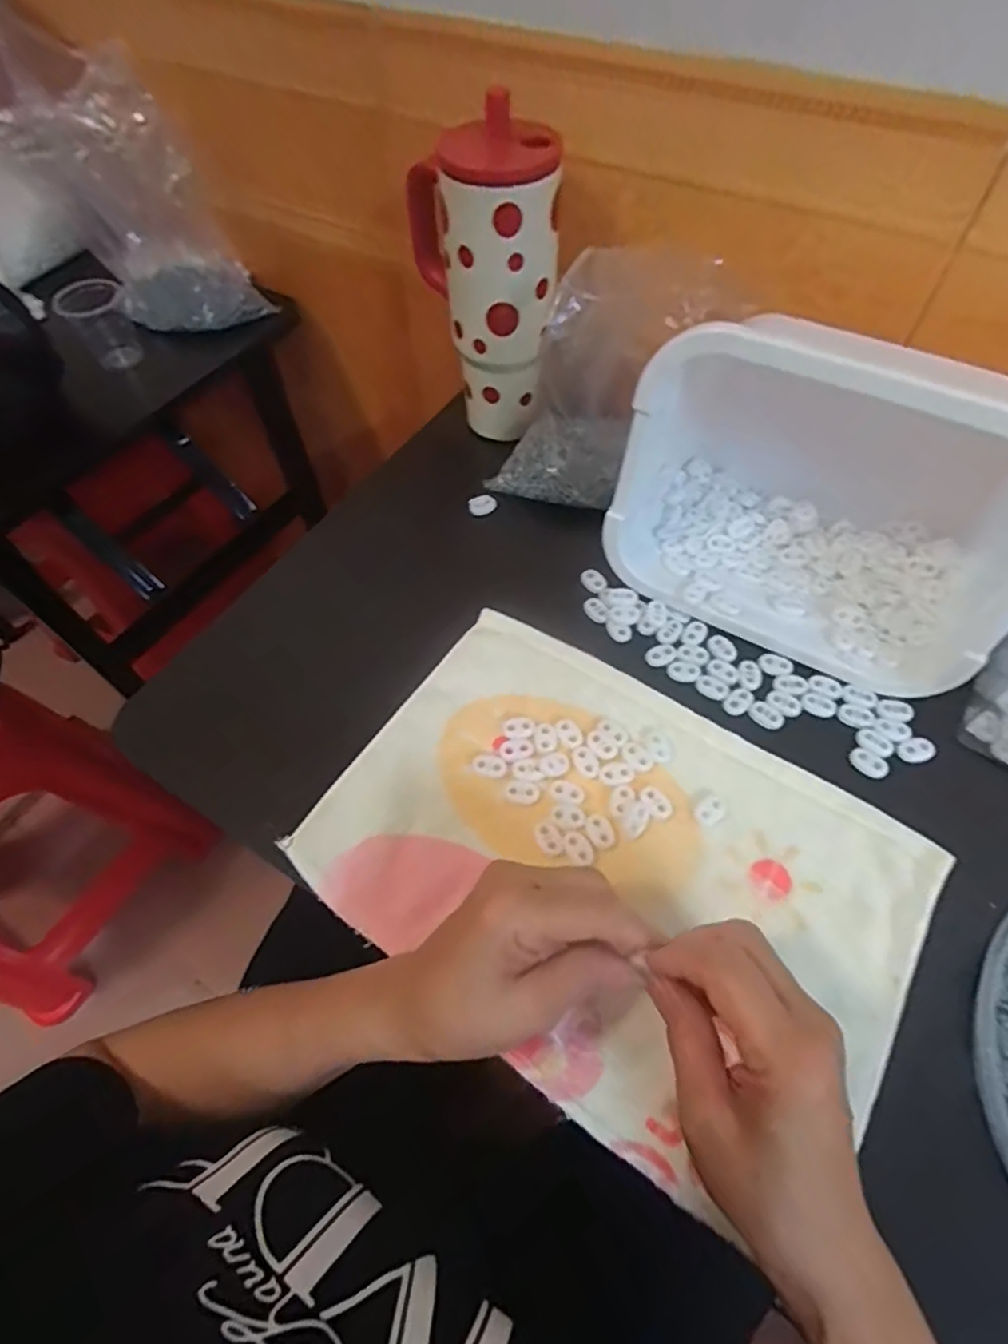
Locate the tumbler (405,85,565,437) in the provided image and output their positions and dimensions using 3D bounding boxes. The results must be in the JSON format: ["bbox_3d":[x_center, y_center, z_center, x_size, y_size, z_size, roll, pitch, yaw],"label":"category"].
[{"bbox_3d":[-0.013,-0.306,0.507,0.099,0.210,0.105,-10,59,-4],"label":"tumbler"}]

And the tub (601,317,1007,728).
[{"bbox_3d":[0.209,-0.105,0.435,0.254,0.211,0.144,25,41,16],"label":"tub"}]

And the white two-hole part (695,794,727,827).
[{"bbox_3d":[0.127,0.084,0.384,0.021,0.004,0.015,-33,63,-17],"label":"white two-hole part"}]

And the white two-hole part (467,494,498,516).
[{"bbox_3d":[-0.019,-0.143,0.539,0.023,0.009,0.015,-20,60,-10],"label":"white two-hole part"}]

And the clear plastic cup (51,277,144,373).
[{"bbox_3d":[-0.423,-0.364,0.661,0.055,0.063,0.068,-11,63,-4],"label":"clear plastic cup"}]

